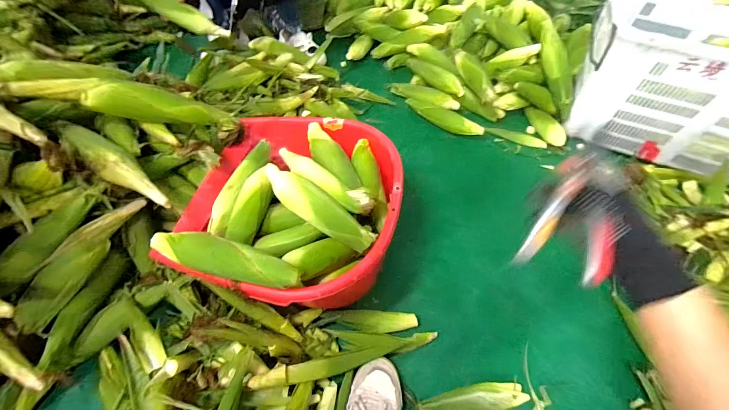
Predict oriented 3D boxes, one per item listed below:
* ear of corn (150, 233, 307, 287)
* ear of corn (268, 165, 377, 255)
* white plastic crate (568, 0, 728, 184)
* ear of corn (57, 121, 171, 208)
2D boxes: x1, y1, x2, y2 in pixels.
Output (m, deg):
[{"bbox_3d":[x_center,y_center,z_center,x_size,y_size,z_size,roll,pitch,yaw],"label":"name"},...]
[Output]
[{"bbox_3d":[-0.245,0.095,0.566,0.268,0.060,0.060,10,56,4],"label":"ear of corn"},{"bbox_3d":[-0.100,0.005,0.638,0.268,0.056,0.057,31,60,16],"label":"ear of corn"},{"bbox_3d":[0.997,-0.397,0.982,0.635,0.331,0.495,22,58,12],"label":"white plastic crate"},{"bbox_3d":[-0.486,-0.081,0.618,0.263,0.063,0.058,38,65,-3],"label":"ear of corn"}]

